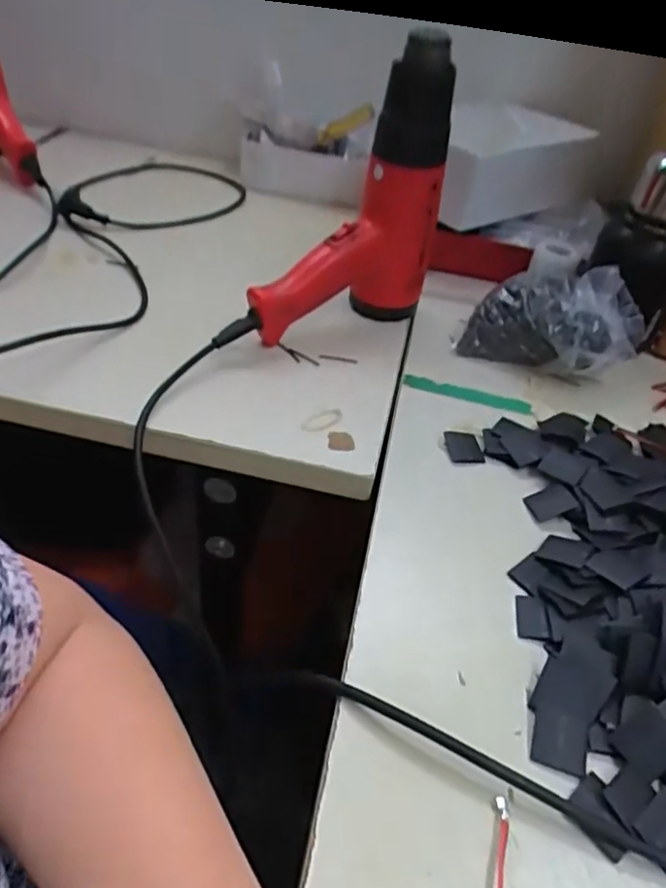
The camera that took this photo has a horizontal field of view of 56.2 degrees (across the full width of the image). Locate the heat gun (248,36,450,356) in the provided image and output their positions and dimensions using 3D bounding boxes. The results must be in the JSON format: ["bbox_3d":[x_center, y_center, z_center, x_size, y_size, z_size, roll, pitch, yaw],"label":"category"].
[{"bbox_3d":[0.019,-0.199,0.541,0.181,0.234,0.060,-29,53,-33],"label":"heat gun"}]

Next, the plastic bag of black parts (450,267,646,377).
[{"bbox_3d":[0.204,-0.111,0.578,0.158,0.082,0.071,15,43,9],"label":"plastic bag of black parts"}]

